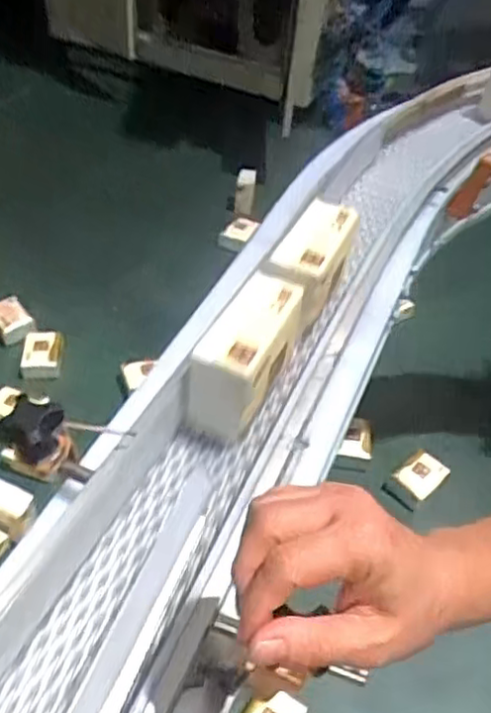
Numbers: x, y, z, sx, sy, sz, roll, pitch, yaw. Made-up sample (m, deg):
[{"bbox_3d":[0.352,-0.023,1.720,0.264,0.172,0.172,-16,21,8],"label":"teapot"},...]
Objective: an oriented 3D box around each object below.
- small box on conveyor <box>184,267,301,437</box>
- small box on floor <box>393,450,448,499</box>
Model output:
[{"bbox_3d":[0.004,0.001,0.573,0.058,0.095,0.122,23,47,15],"label":"small box on conveyor"},{"bbox_3d":[0.406,0.266,1.543,0.092,0.025,0.111,37,52,27],"label":"small box on floor"}]

